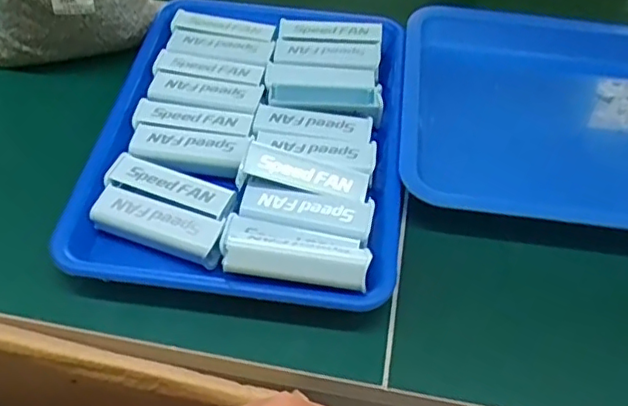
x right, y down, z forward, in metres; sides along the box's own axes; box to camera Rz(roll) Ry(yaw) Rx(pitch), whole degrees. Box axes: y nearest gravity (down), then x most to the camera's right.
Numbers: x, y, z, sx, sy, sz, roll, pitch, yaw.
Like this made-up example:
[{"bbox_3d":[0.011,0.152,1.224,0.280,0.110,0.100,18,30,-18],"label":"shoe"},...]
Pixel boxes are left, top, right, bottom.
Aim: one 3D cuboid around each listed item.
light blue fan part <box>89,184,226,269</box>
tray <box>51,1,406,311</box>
[{"bbox_3d":[-0.117,0.016,0.470,0.103,0.022,0.032,19,52,12],"label":"light blue fan part"},{"bbox_3d":[-0.048,-0.065,0.534,0.252,0.042,0.327,8,51,3],"label":"tray"}]

